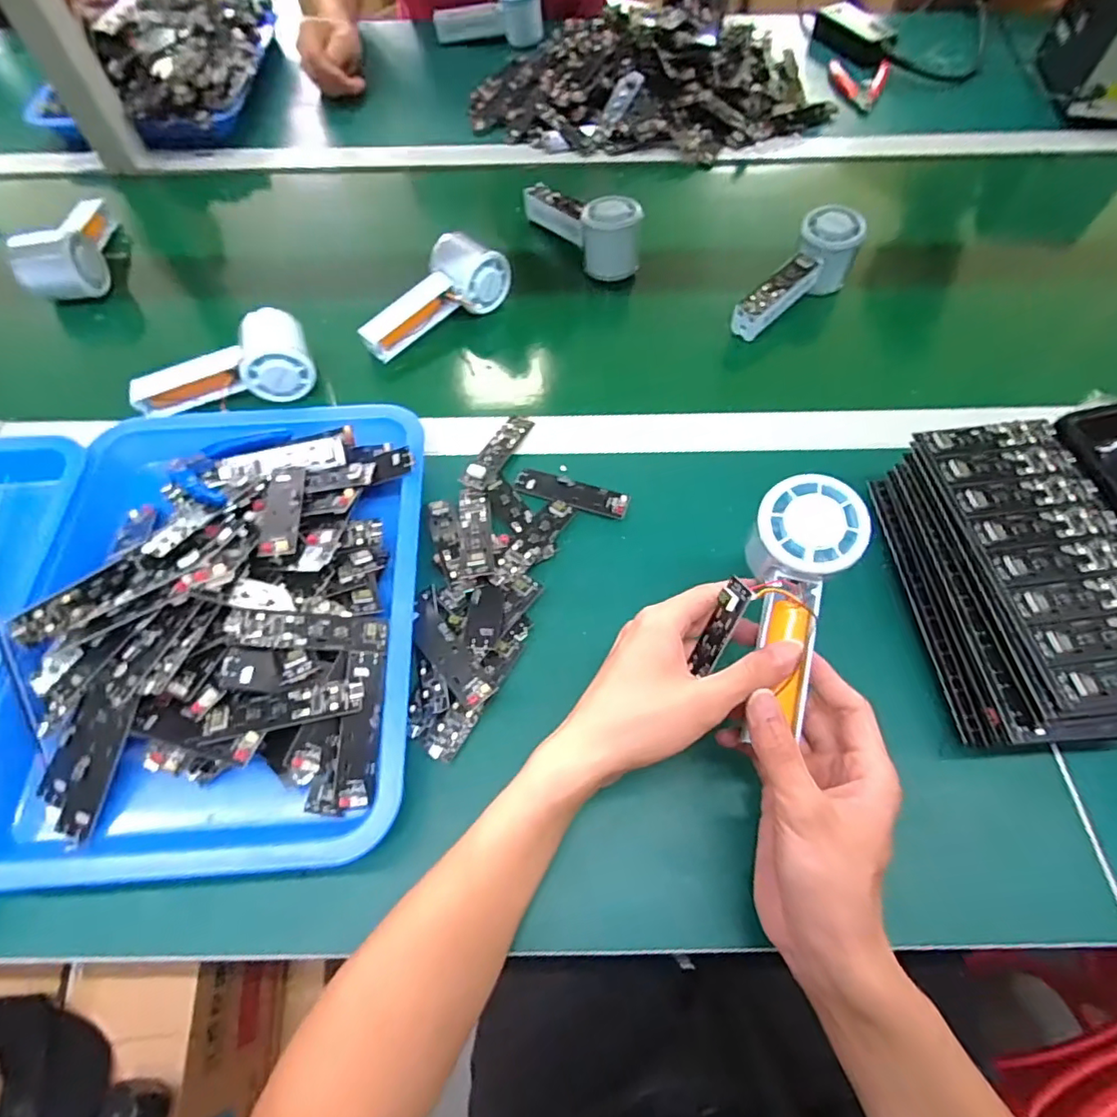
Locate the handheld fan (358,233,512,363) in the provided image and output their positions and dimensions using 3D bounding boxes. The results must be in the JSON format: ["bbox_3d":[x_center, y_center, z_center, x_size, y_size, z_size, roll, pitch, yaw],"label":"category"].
[{"bbox_3d":[-0.117,-0.246,0.549,0.076,0.045,0.147,31,66,16],"label":"handheld fan"}]

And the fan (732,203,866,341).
[{"bbox_3d":[0.238,-0.277,0.560,0.057,0.059,0.160,34,67,18],"label":"fan"}]

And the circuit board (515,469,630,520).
[{"bbox_3d":[0.010,-0.053,0.458,0.091,0.006,0.026,17,63,10],"label":"circuit board"}]

